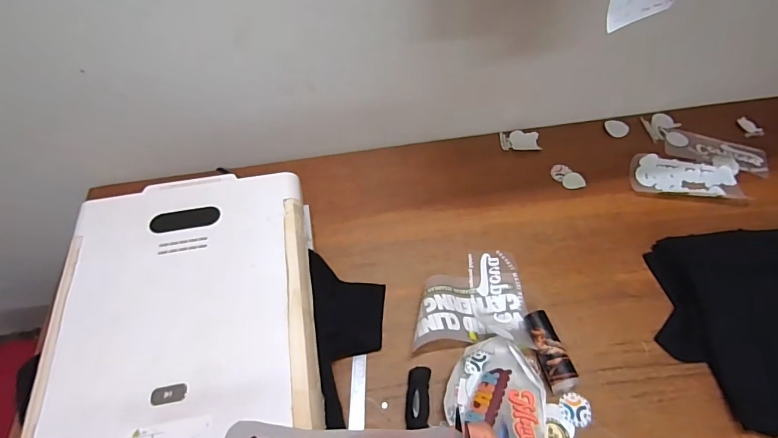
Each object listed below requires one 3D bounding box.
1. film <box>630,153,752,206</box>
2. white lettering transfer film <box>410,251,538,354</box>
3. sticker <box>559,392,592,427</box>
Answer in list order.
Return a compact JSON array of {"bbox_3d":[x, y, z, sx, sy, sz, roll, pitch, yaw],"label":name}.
[{"bbox_3d":[0.726,-0.098,0.994,0.251,0.022,0.127,10,57,8],"label":"film"},{"bbox_3d":[0.164,0.148,0.818,0.221,0.062,0.212,0,56,1],"label":"white lettering transfer film"},{"bbox_3d":[0.331,0.337,0.725,0.053,0.006,0.051,-1,56,1],"label":"sticker"}]

